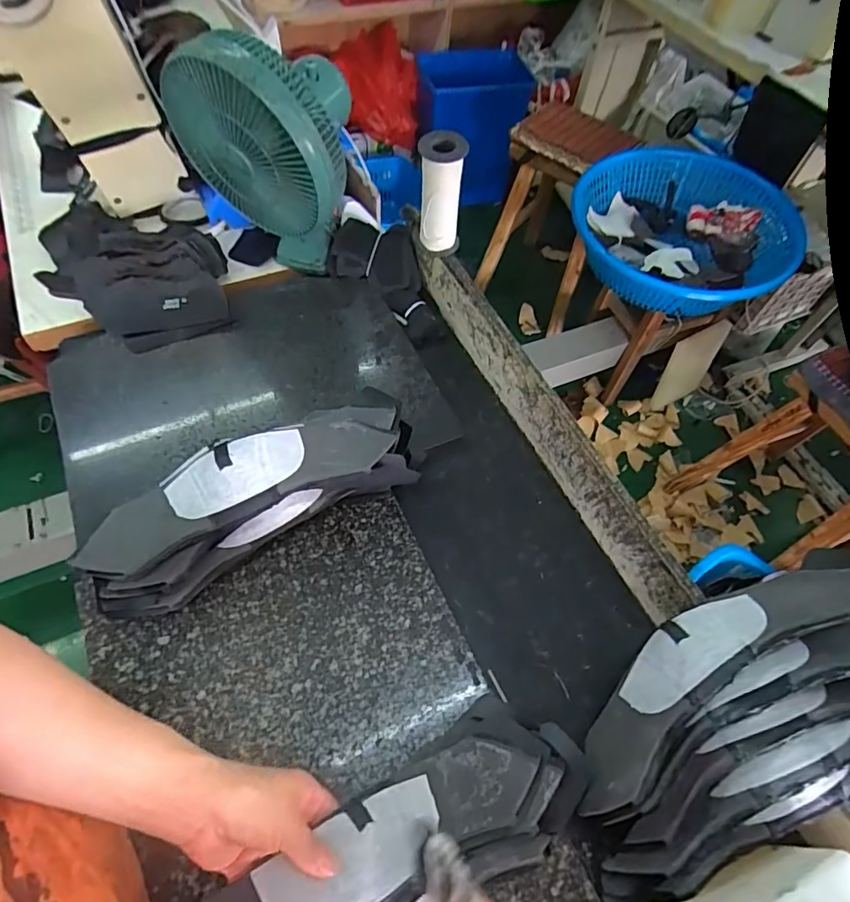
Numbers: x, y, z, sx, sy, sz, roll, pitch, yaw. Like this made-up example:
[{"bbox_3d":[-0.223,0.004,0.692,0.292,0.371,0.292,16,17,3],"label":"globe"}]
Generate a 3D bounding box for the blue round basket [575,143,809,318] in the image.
[{"bbox_3d":[0.672,-0.561,1.367,0.501,0.134,0.530,-27,64,-20],"label":"blue round basket"}]

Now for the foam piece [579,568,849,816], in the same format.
[{"bbox_3d":[0.251,0.189,0.479,0.326,0.068,0.083,-40,67,1],"label":"foam piece"}]

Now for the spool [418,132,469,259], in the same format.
[{"bbox_3d":[0.018,-0.331,0.688,0.054,0.145,0.050,-5,59,-8],"label":"spool"}]

